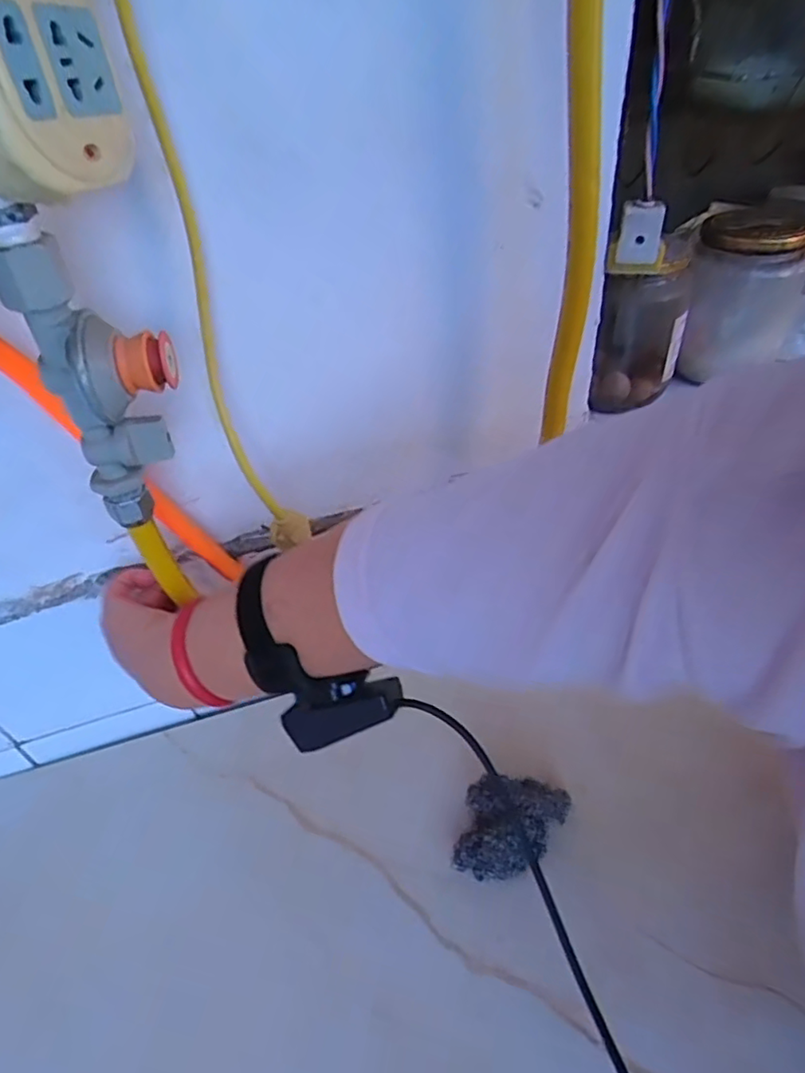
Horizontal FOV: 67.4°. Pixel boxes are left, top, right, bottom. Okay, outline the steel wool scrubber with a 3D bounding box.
[{"bbox_3d":[0.086,0.228,0.479,0.076,0.047,0.080,11,44,18],"label":"steel wool scrubber"}]

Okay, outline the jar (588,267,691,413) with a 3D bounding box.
[{"bbox_3d":[0.202,-0.167,0.516,0.069,0.115,0.085,12,45,20],"label":"jar"}]

